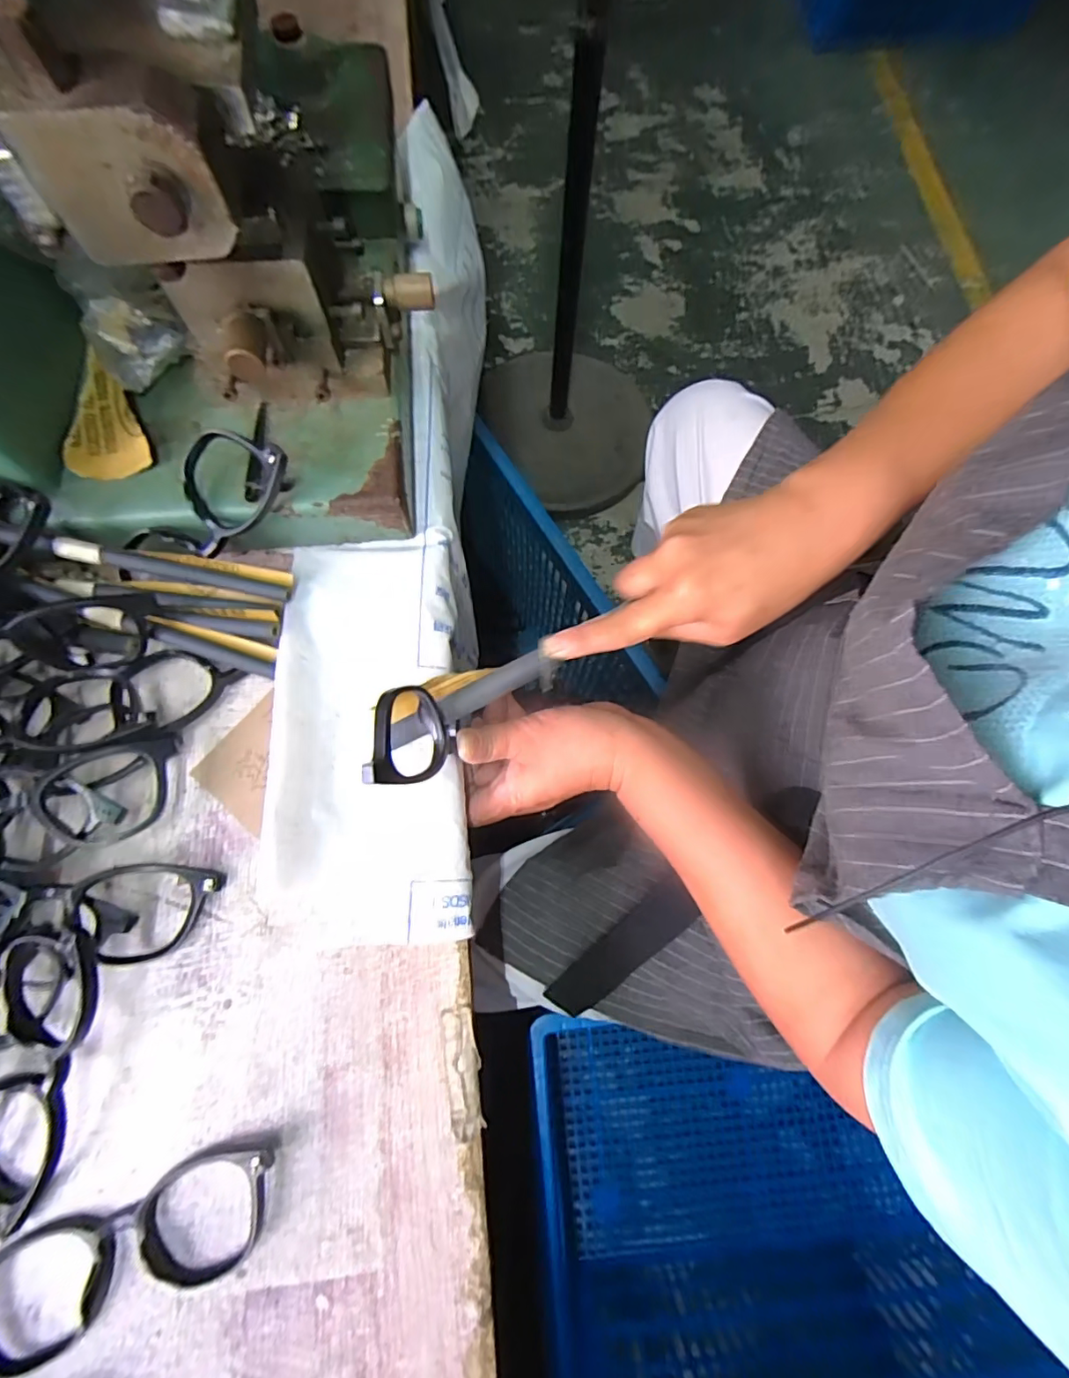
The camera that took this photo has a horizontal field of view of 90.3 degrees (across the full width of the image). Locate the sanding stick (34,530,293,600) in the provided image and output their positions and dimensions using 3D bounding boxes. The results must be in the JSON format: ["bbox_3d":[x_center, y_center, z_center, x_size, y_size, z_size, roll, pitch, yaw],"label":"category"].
[{"bbox_3d":[-0.205,-0.069,0.300,0.128,0.007,0.016,8,74,-11],"label":"sanding stick"}]

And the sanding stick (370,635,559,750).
[{"bbox_3d":[-0.040,0.002,0.299,0.104,0.012,0.029,-20,67,-2],"label":"sanding stick"}]

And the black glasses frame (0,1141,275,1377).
[{"bbox_3d":[-0.183,0.253,0.235,0.141,0.012,0.049,-19,75,-6],"label":"black glasses frame"}]

